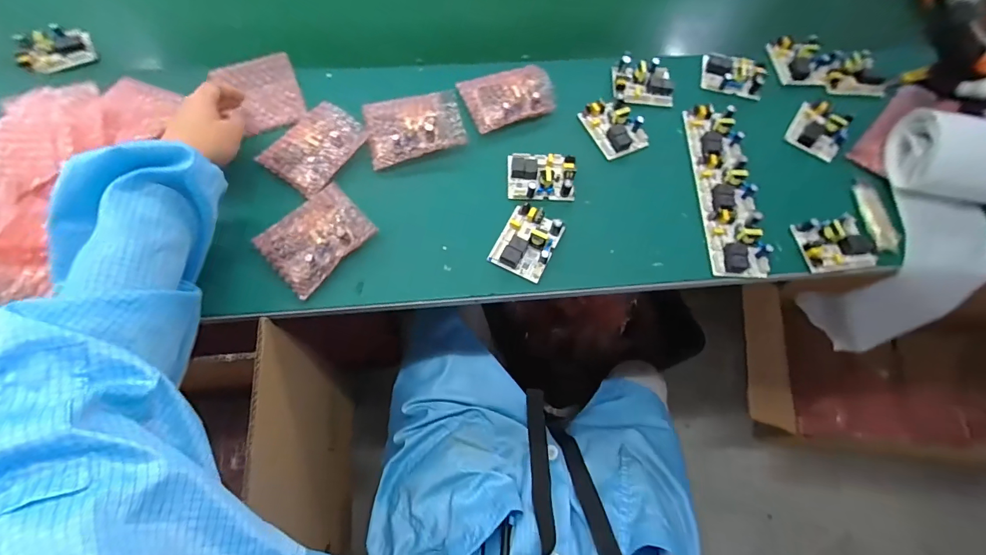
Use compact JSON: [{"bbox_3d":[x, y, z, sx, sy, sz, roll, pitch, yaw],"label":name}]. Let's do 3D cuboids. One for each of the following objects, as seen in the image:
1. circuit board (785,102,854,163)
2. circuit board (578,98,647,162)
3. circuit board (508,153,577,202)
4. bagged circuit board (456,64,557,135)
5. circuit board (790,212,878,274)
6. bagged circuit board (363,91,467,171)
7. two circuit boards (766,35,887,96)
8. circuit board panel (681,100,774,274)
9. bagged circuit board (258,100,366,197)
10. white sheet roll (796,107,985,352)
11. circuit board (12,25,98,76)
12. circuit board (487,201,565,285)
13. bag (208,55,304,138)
[{"bbox_3d":[0.443,-0.204,0.565,0.064,0.029,0.072,32,68,13],"label":"circuit board"},{"bbox_3d":[0.158,-0.199,0.545,0.062,0.025,0.081,-25,67,-13],"label":"circuit board"},{"bbox_3d":[0.059,-0.124,0.510,0.081,0.024,0.060,2,64,0],"label":"circuit board"},{"bbox_3d":[0.023,-0.240,0.550,0.116,0.032,0.082,-19,66,-10],"label":"bagged circuit board"},{"bbox_3d":[0.407,-0.041,0.492,0.091,0.016,0.063,-9,65,-5],"label":"circuit board"},{"bbox_3d":[-0.096,-0.193,0.523,0.121,0.032,0.091,-14,65,-8],"label":"bagged circuit board"},{"bbox_3d":[0.492,-0.311,0.609,0.160,0.024,0.087,8,64,3],"label":"two circuit boards"},{"bbox_3d":[0.288,-0.116,0.519,0.066,0.027,0.238,3,64,0],"label":"circuit board panel"},{"bbox_3d":[-0.213,-0.159,0.504,0.086,0.023,0.108,33,68,14],"label":"bagged circuit board"},{"bbox_3d":[0.574,-0.034,0.589,0.098,0.380,0.166,-15,39,-9],"label":"white sheet roll"},{"bbox_3d":[-0.612,-0.321,0.585,0.085,0.028,0.068,-21,66,-11],"label":"circuit board"},{"bbox_3d":[0.040,-0.043,0.475,0.061,0.028,0.079,25,66,10],"label":"circuit board"},{"bbox_3d":[-0.307,-0.243,0.556,0.094,0.018,0.120,-23,69,-12],"label":"bag"}]

